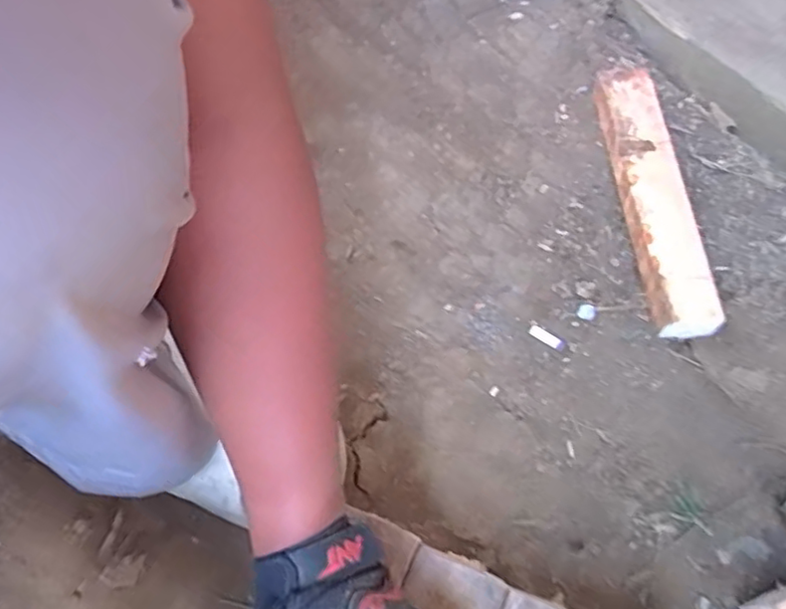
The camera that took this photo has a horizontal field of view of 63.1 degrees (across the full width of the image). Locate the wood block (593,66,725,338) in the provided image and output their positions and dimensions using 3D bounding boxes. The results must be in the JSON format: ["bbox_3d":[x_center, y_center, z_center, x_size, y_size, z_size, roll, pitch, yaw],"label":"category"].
[{"bbox_3d":[0.231,-0.100,0.577,0.050,0.039,0.277,-5,63,1],"label":"wood block"}]

